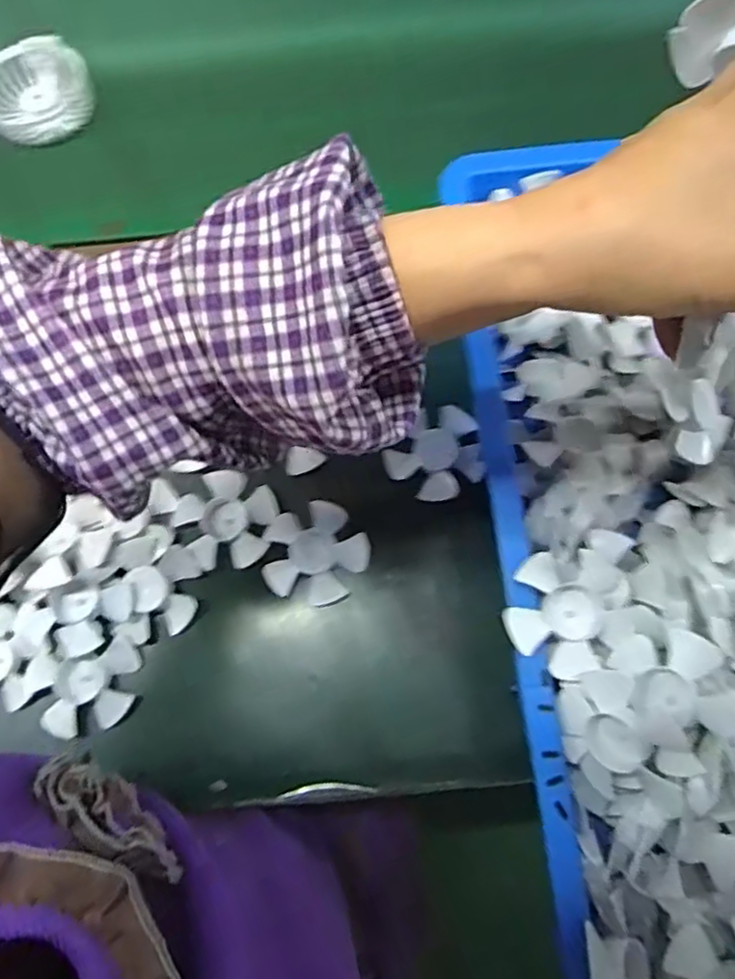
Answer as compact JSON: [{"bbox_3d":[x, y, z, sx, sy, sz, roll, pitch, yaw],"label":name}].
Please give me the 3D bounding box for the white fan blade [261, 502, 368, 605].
[{"bbox_3d":[-0.036,0.044,0.462,0.070,0.019,0.069,0,73,1],"label":"white fan blade"}]

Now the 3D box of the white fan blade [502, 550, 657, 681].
[{"bbox_3d":[0.114,0.067,0.373,0.077,0.017,0.066,-29,74,-7],"label":"white fan blade"}]

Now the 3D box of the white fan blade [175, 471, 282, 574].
[{"bbox_3d":[-0.097,0.022,0.466,0.067,0.010,0.070,-32,75,-8],"label":"white fan blade"}]

